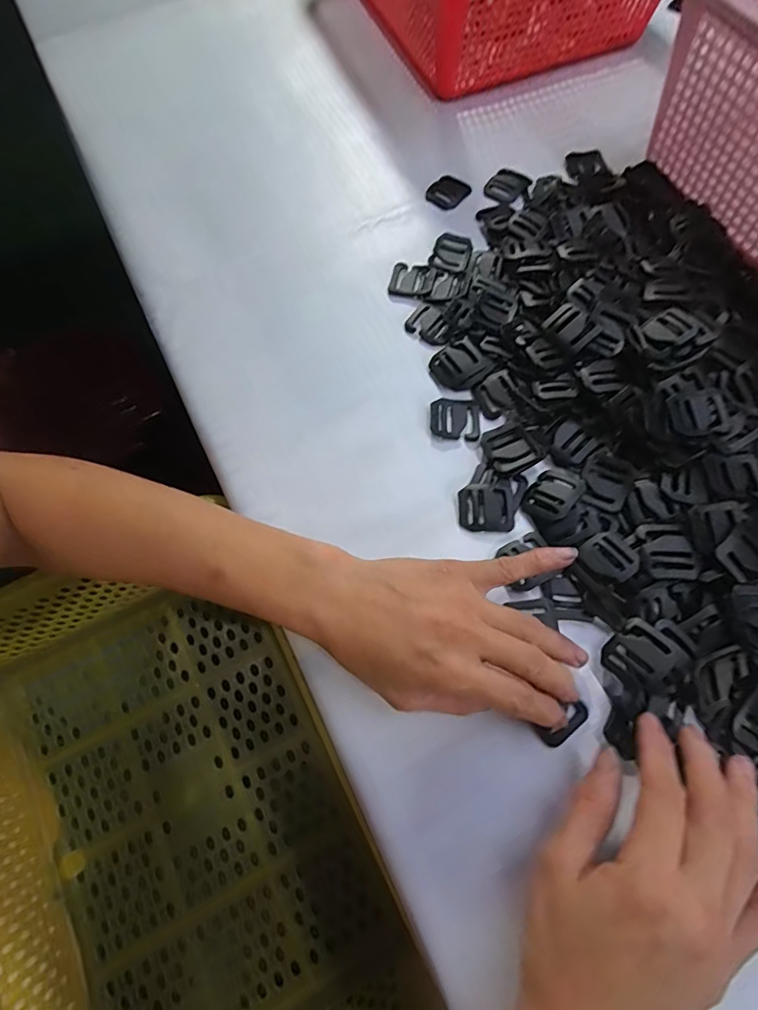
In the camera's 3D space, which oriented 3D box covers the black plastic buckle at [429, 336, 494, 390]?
[{"bbox_3d":[0.058,-0.099,0.346,0.036,0.009,0.034,-28,71,-8],"label":"black plastic buckle"}]

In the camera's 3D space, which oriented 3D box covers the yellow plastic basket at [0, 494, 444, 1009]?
[{"bbox_3d":[-0.143,0.210,0.319,0.236,0.095,0.342,-27,71,-7],"label":"yellow plastic basket"}]

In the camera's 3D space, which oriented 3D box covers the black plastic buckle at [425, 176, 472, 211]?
[{"bbox_3d":[0.058,-0.268,0.414,0.032,0.004,0.037,40,76,15],"label":"black plastic buckle"}]

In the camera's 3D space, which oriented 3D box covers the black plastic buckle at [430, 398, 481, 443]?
[{"bbox_3d":[0.052,-0.059,0.333,0.033,0.004,0.030,2,69,3],"label":"black plastic buckle"}]

